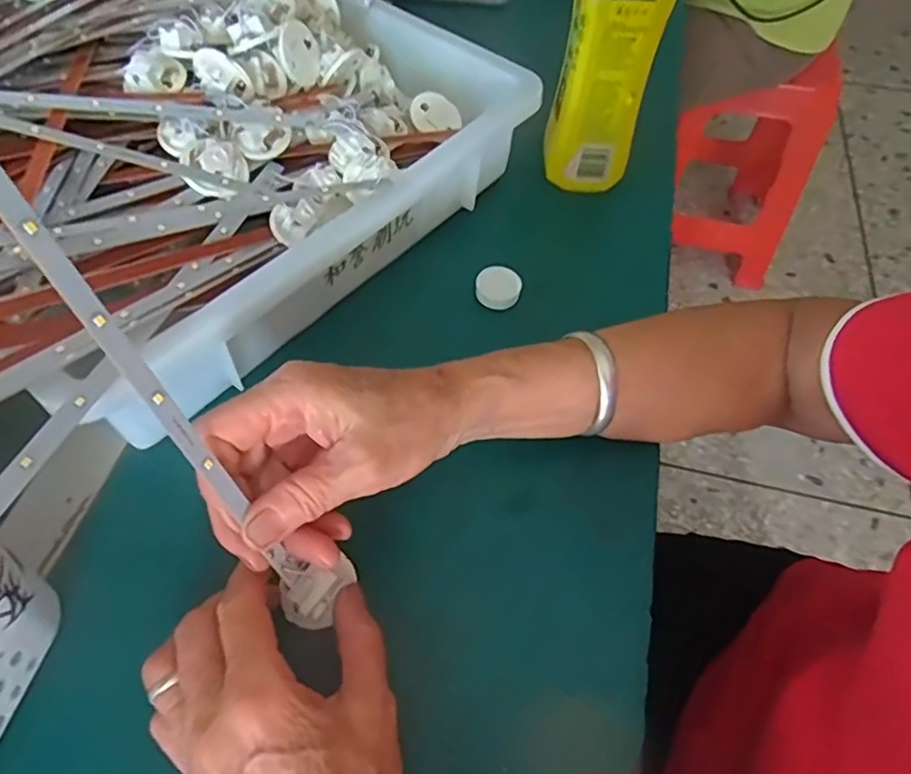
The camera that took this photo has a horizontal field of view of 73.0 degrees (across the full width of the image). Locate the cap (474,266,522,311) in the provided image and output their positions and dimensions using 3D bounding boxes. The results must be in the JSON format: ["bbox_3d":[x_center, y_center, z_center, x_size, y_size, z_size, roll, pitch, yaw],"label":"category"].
[{"bbox_3d":[0.029,-0.067,0.415,0.030,0.013,0.027,10,58,5],"label":"cap"}]

